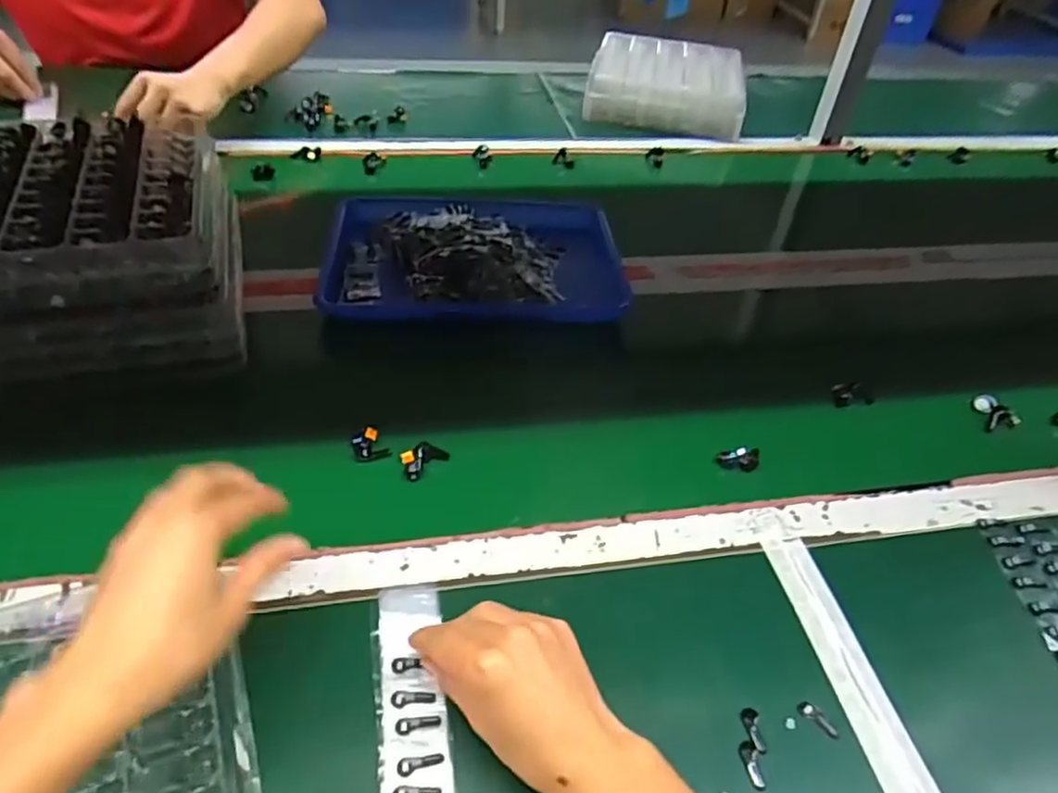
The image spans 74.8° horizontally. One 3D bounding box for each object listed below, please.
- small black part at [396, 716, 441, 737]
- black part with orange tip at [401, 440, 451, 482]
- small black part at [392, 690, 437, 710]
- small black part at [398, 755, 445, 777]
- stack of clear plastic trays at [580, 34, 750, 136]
[{"bbox_3d":[-0.068,0.203,0.430,0.027,0.004,0.012,-7,45,-13],"label":"small black part"},{"bbox_3d":[-0.091,0.052,0.593,0.040,0.012,0.026,-29,53,-31],"label":"black part with orange tip"},{"bbox_3d":[-0.073,0.192,0.440,0.028,0.004,0.011,-2,44,-8],"label":"small black part"},{"bbox_3d":[-0.064,0.219,0.413,0.027,0.004,0.009,-11,46,-17],"label":"small black part"},{"bbox_3d":[0.242,-0.556,1.228,0.264,0.068,0.261,9,43,4],"label":"stack of clear plastic trays"}]

